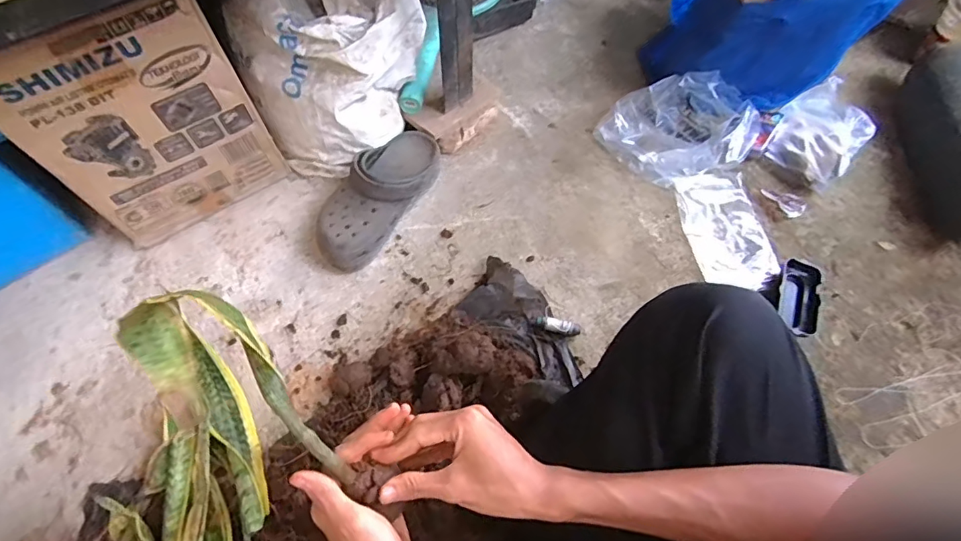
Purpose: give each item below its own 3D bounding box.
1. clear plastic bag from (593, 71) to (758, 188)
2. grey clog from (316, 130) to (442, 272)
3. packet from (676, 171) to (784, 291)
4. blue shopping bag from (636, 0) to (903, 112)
[{"bbox_3d":[0.312,-0.221,0.784,0.225,0.071,0.154,-9,64,-4],"label":"clear plastic bag"},{"bbox_3d":[-0.147,-0.110,0.719,0.097,0.087,0.241,25,67,12],"label":"grey clog"},{"bbox_3d":[0.358,-0.063,0.734,0.115,0.014,0.187,-10,64,-5],"label":"packet"},{"bbox_3d":[0.416,-0.395,0.774,0.222,0.245,0.236,-19,65,-9],"label":"blue shopping bag"}]

